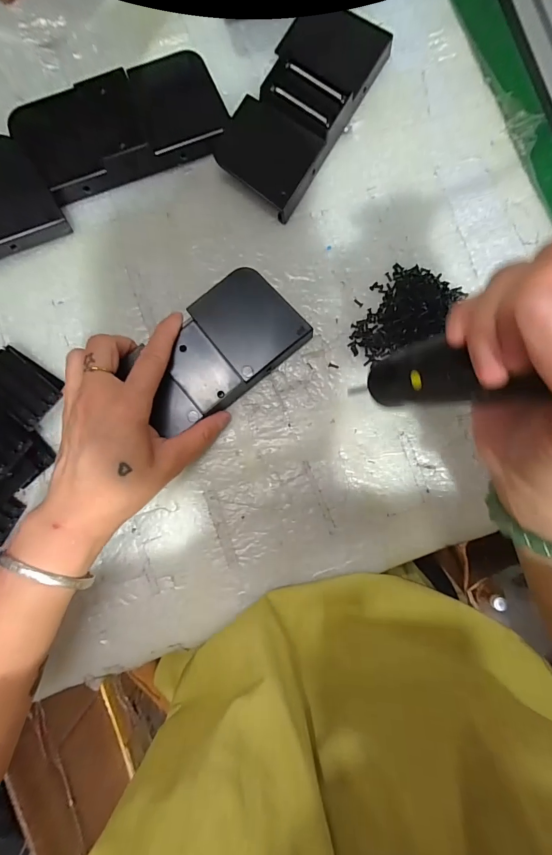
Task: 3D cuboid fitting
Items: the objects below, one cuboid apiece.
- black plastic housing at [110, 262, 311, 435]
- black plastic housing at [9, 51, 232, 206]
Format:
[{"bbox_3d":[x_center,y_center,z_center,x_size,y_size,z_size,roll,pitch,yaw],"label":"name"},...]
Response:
[{"bbox_3d":[-0.045,-0.057,0.284,0.129,0.023,0.073,-41,88,-3],"label":"black plastic housing"},{"bbox_3d":[-0.115,-0.229,0.298,0.148,0.029,0.071,-23,87,-2],"label":"black plastic housing"}]

